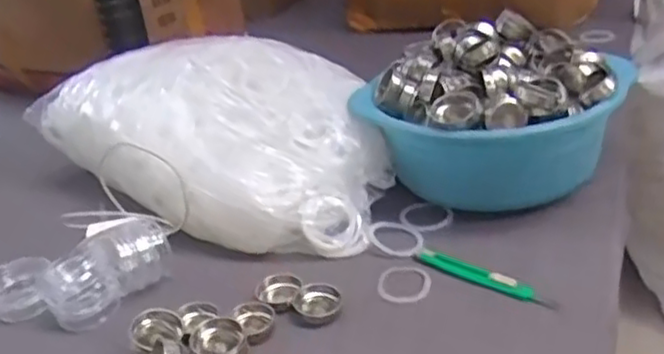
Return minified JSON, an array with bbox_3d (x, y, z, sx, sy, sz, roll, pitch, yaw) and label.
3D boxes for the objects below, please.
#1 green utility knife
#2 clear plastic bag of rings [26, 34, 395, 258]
[{"bbox_3d":[0.140,0.093,0.629,0.143,0.011,0.017,18,37,41],"label":"green utility knife"},{"bbox_3d":[-0.142,-0.066,0.828,0.476,0.151,0.250,13,34,36],"label":"clear plastic bag of rings"}]

